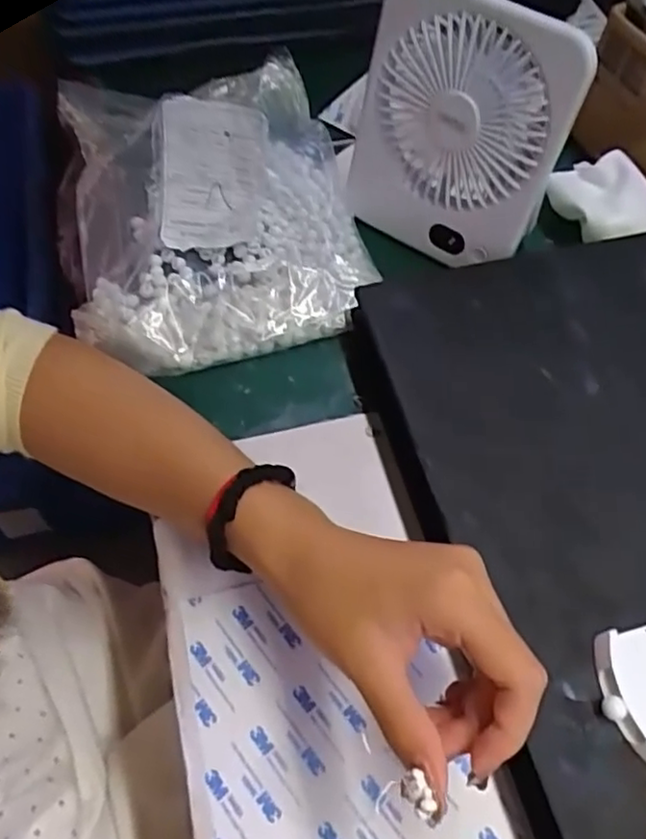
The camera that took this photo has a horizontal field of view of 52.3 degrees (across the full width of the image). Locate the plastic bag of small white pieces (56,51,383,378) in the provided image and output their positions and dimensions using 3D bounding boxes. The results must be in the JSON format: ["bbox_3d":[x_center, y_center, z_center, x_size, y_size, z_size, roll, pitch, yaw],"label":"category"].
[{"bbox_3d":[-0.078,-0.159,0.463,0.206,0.074,0.249,-6,60,-5],"label":"plastic bag of small white pieces"}]

